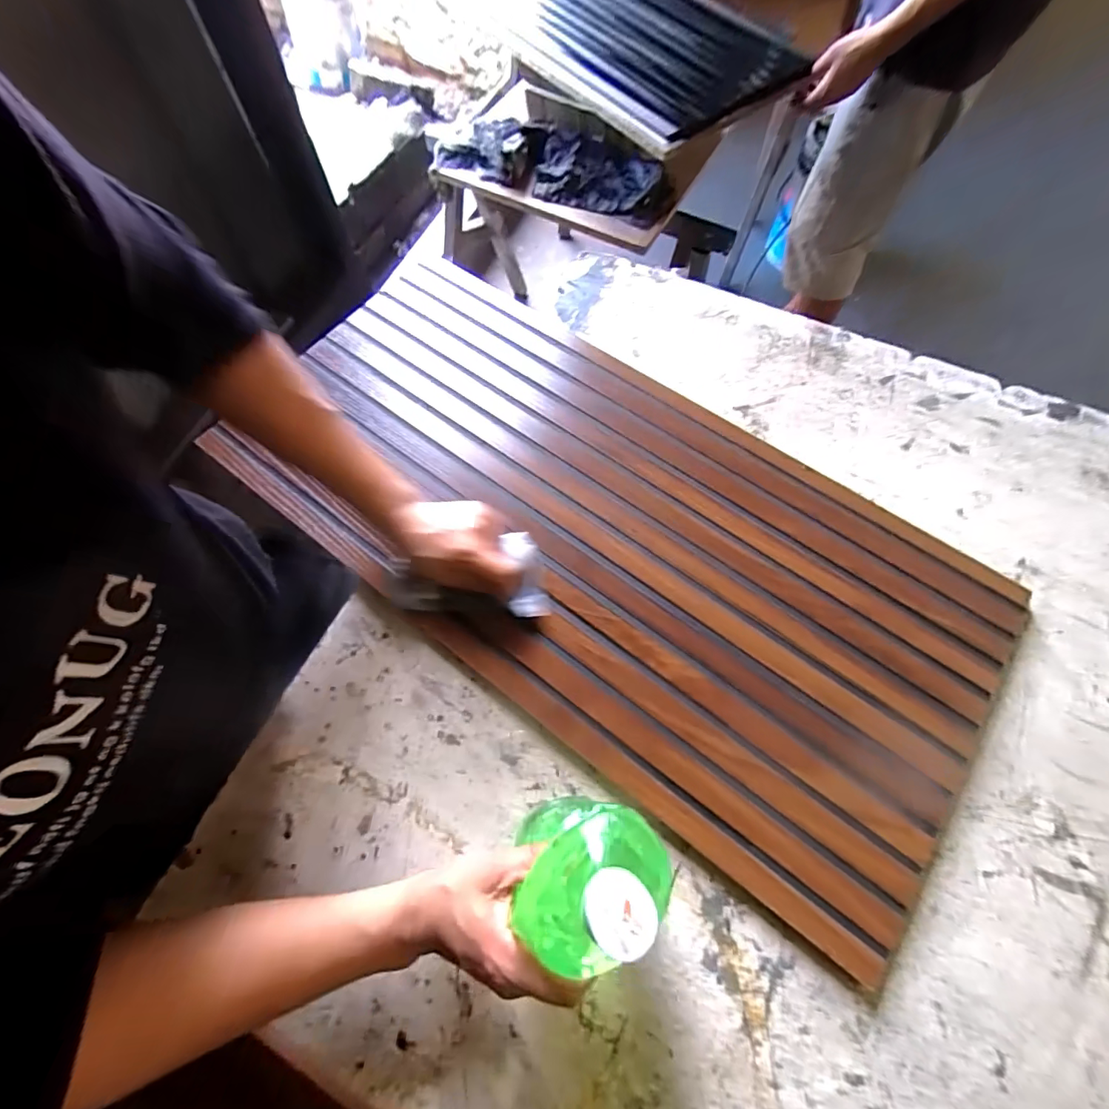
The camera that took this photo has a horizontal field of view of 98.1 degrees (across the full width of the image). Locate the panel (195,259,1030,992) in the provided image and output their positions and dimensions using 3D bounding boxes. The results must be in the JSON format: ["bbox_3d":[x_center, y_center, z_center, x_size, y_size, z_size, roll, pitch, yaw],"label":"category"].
[{"bbox_3d":[0.036,-0.038,0.479,0.734,0.022,0.360,36,71,12],"label":"panel"}]

